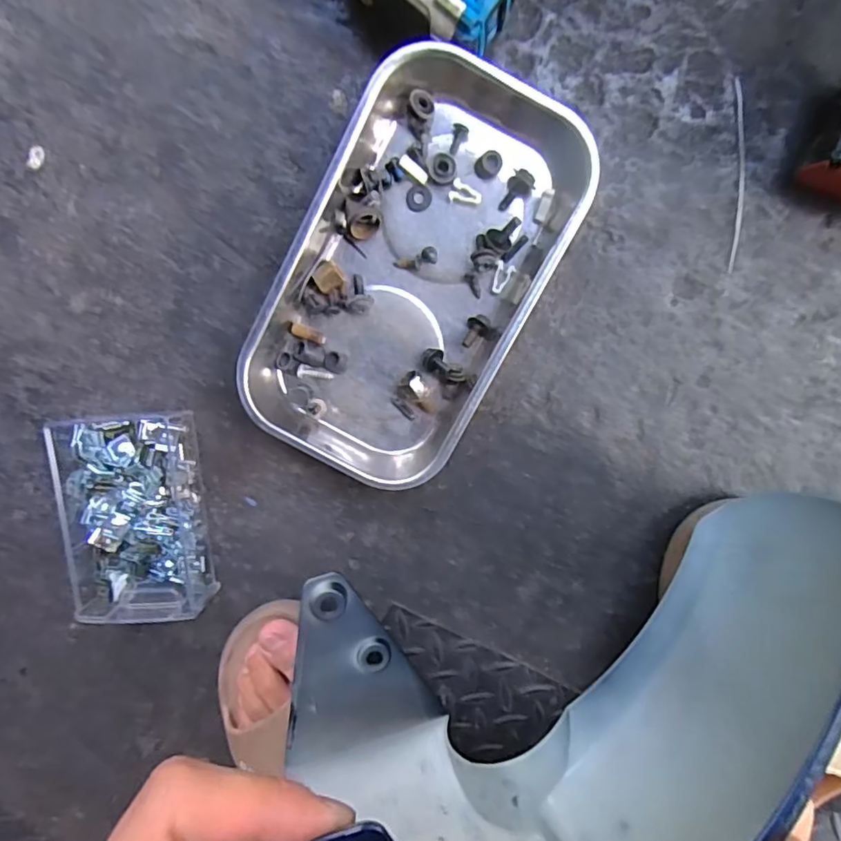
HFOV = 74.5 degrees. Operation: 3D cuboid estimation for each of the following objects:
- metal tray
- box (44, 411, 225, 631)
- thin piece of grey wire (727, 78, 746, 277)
[{"bbox_3d":[-0.002,-0.086,0.337,0.143,0.048,0.244,28,99,0],"label":"metal tray"},{"bbox_3d":[-0.198,0.069,0.388,0.085,0.040,0.142,-4,98,5],"label":"box"},{"bbox_3d":[0.199,-0.152,0.344,0.008,0.004,0.113,-2,98,4],"label":"thin piece of grey wire"}]

